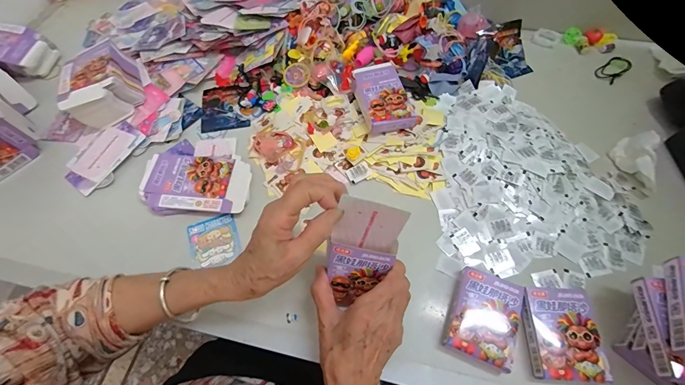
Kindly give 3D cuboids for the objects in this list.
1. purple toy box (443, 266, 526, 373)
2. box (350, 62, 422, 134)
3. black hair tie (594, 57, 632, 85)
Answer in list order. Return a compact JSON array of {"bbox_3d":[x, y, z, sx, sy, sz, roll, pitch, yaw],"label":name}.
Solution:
[{"bbox_3d":[0.156,0.137,0.353,0.069,0.028,0.093,21,65,13],"label":"purple toy box"},{"bbox_3d":[0.061,-0.145,0.483,0.079,0.033,0.124,-16,62,-6],"label":"box"},{"bbox_3d":[0.455,-0.208,0.533,0.061,0.008,0.034,-35,66,-15],"label":"black hair tie"}]

